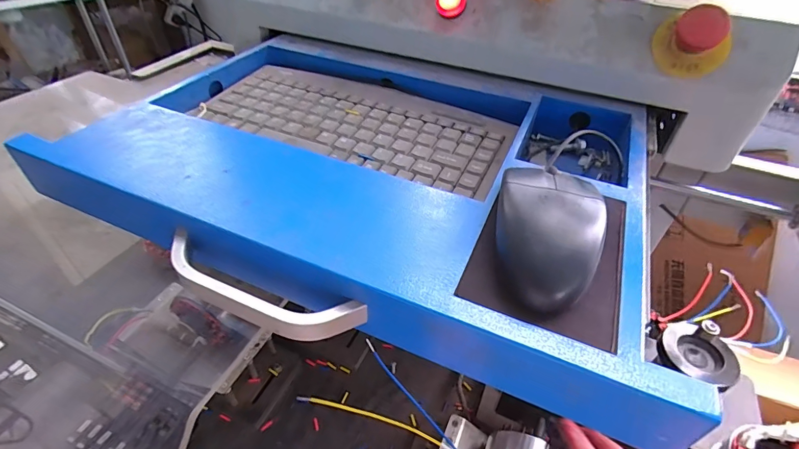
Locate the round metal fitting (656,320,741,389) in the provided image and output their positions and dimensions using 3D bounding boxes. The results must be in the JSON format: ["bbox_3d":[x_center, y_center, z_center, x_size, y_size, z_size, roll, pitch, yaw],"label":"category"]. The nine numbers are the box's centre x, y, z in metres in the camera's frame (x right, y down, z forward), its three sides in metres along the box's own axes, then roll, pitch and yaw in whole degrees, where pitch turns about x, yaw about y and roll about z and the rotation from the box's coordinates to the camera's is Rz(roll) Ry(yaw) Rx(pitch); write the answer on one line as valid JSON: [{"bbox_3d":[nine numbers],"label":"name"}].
[{"bbox_3d":[0.267,0.112,0.359,0.059,0.027,0.050,34,51,30],"label":"round metal fitting"}]

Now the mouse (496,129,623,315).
[{"bbox_3d":[0.088,-0.008,0.239,0.061,0.034,0.119,19,45,18],"label":"mouse"}]

